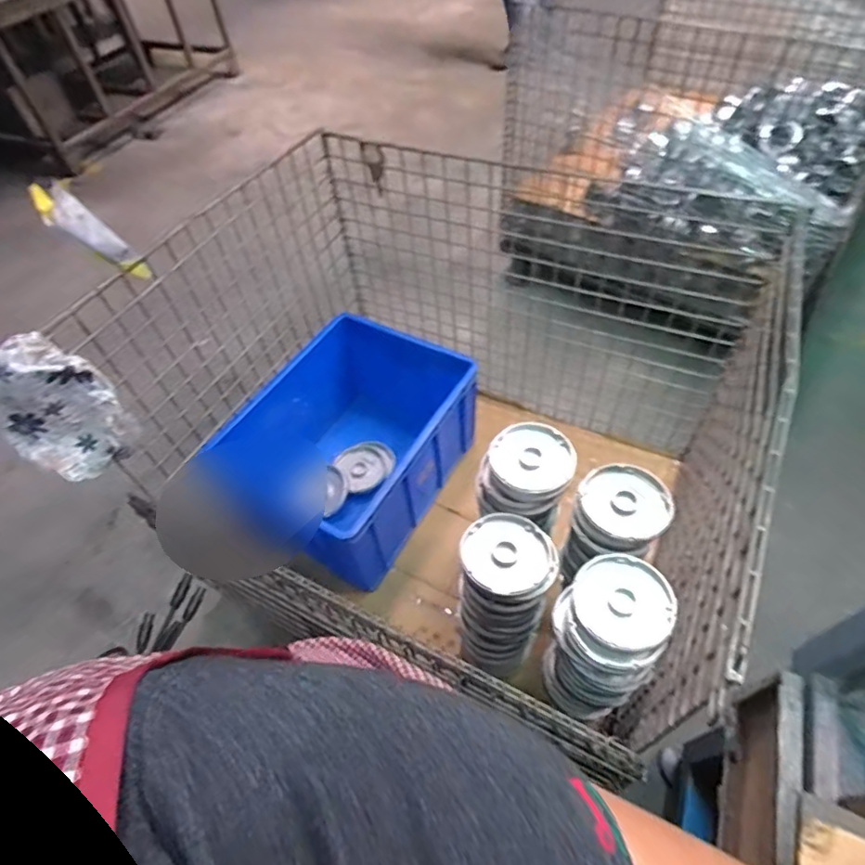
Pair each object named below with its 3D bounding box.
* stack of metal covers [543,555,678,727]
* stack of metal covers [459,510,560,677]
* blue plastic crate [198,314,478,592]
[{"bbox_3d":[0.280,0.369,0.923,0.155,0.364,0.186,19,57,18],"label":"stack of metal covers"},{"bbox_3d":[0.132,0.303,0.986,0.147,0.375,0.150,18,57,18],"label":"stack of metal covers"},{"bbox_3d":[-0.198,0.043,1.308,0.422,0.310,0.527,23,58,21],"label":"blue plastic crate"}]

